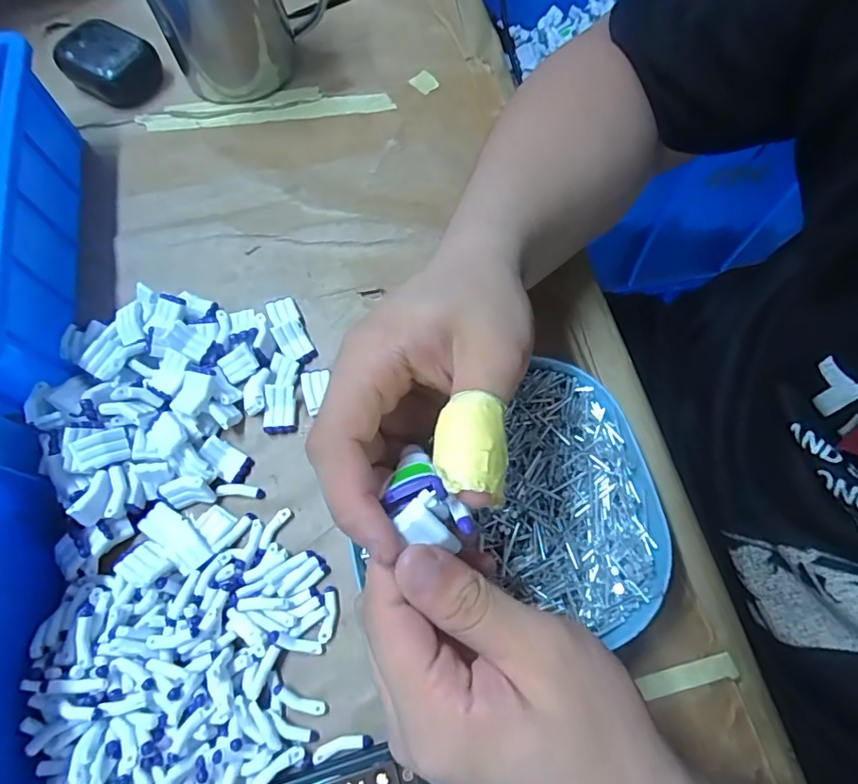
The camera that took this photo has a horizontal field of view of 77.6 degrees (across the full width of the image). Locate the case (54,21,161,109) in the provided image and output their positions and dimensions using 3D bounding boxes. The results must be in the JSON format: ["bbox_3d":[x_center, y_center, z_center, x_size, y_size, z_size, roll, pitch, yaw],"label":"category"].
[{"bbox_3d":[-0.245,-0.251,0.405,0.075,0.022,0.051,26,69,11],"label":"case"}]

